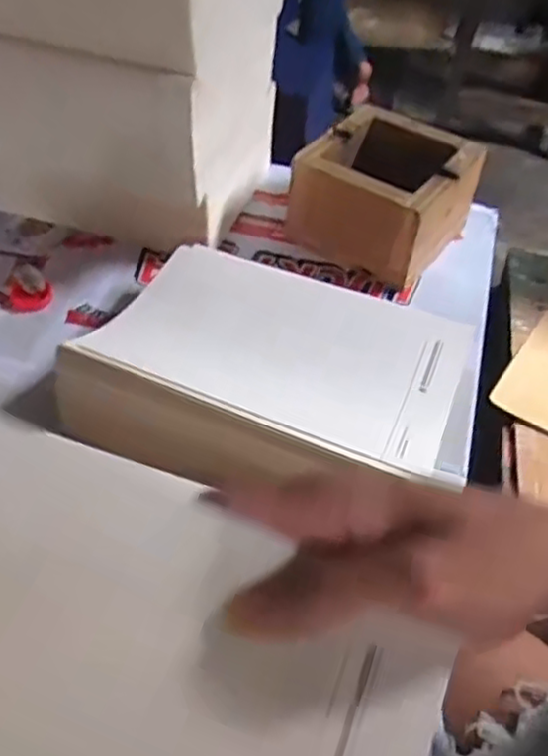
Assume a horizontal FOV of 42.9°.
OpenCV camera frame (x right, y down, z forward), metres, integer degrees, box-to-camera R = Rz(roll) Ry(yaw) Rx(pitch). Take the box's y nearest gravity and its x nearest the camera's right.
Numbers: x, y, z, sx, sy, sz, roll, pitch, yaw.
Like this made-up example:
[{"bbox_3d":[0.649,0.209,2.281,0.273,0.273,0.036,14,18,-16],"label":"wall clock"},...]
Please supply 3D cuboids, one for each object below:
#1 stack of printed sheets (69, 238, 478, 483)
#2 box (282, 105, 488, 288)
[{"bbox_3d":[-0.001,0.001,0.471,0.233,0.075,0.186,19,41,7],"label":"stack of printed sheets"},{"bbox_3d":[0.094,-0.158,0.594,0.118,0.078,0.120,30,53,24],"label":"box"}]

